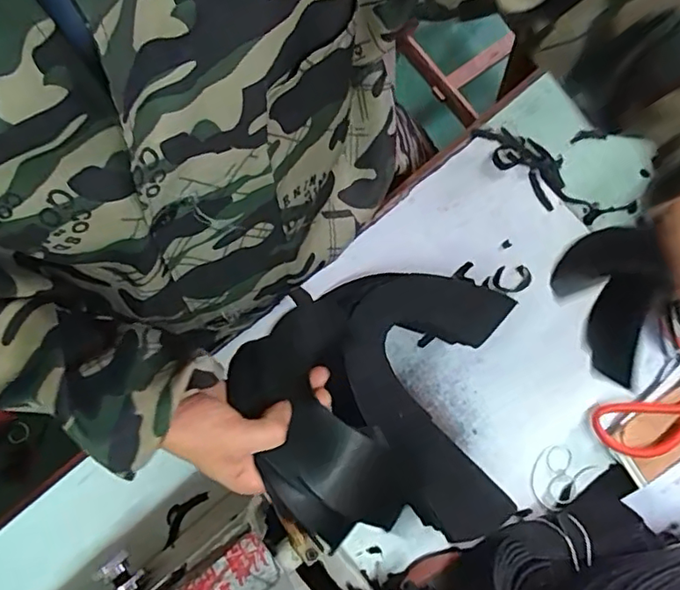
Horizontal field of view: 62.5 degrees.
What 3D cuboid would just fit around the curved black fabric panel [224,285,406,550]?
[{"bbox_3d":[-0.021,0.088,0.405,0.088,0.045,0.175,-21,76,-5],"label":"curved black fabric panel"}]

